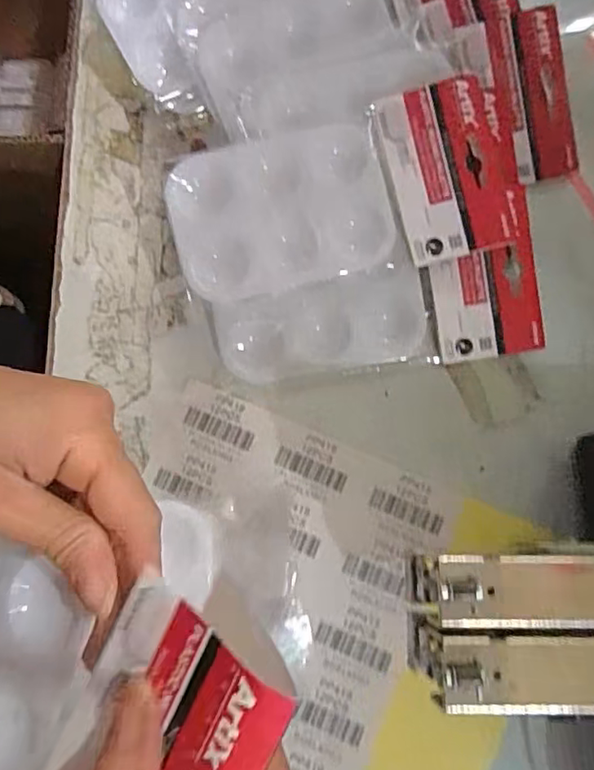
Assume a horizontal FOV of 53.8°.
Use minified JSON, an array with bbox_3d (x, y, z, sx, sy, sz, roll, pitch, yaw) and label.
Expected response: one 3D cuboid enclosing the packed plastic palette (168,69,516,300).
[{"bbox_3d":[0.024,-0.112,0.342,0.196,0.012,0.099,-11,93,-2],"label":"packed plastic palette"}]

